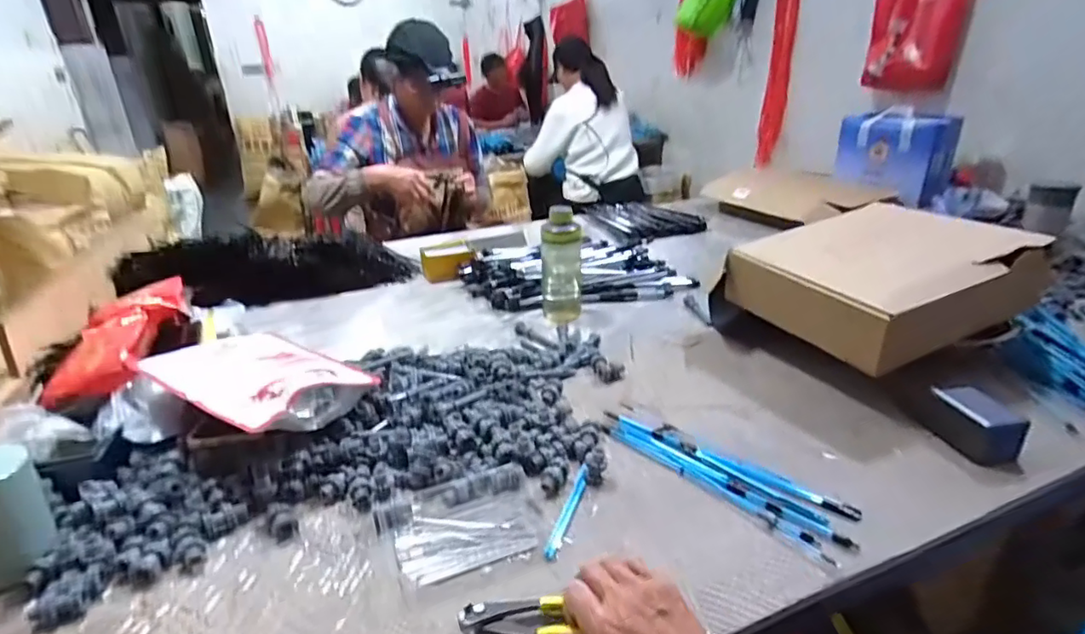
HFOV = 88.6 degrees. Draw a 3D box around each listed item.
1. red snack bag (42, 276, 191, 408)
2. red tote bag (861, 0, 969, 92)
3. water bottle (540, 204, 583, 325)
[{"bbox_3d":[-0.551,0.018,0.732,0.111,0.041,0.286,-12,26,-20],"label":"red snack bag"},{"bbox_3d":[0.986,-0.802,1.459,0.168,0.368,0.217,6,26,16],"label":"red tote bag"},{"bbox_3d":[0.033,-0.091,0.938,0.066,0.194,0.059,-2,25,-1],"label":"water bottle"}]

